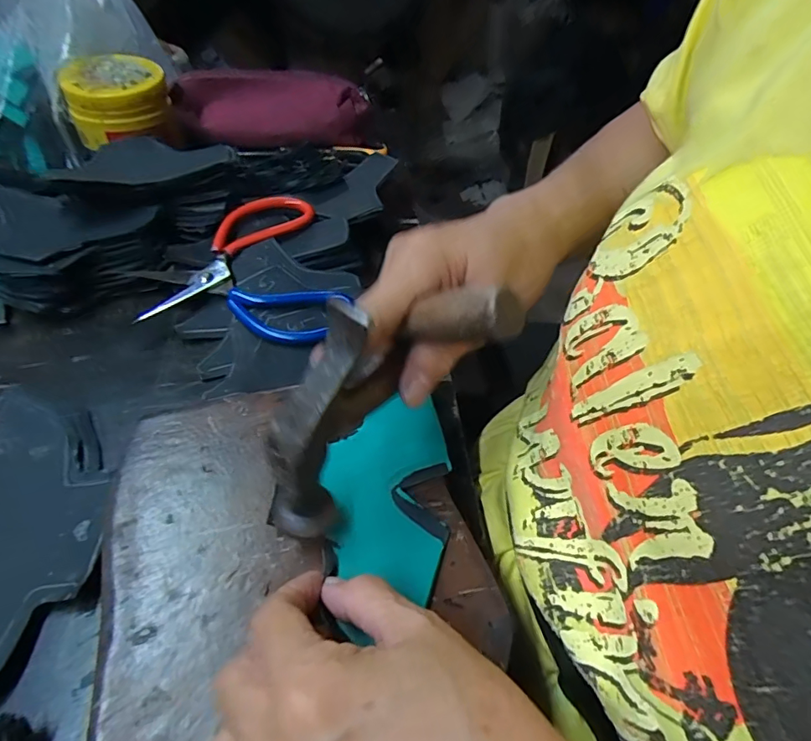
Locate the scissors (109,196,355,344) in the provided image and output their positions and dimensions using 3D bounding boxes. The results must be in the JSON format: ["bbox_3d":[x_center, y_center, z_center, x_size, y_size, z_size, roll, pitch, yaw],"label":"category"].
[{"bbox_3d":[-0.130,-0.072,0.393,0.154,0.015,0.162,-26,64,-17],"label":"scissors"}]

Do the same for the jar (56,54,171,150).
[{"bbox_3d":[-0.297,-0.280,0.507,0.096,0.061,0.090,-19,51,-22],"label":"jar"}]

